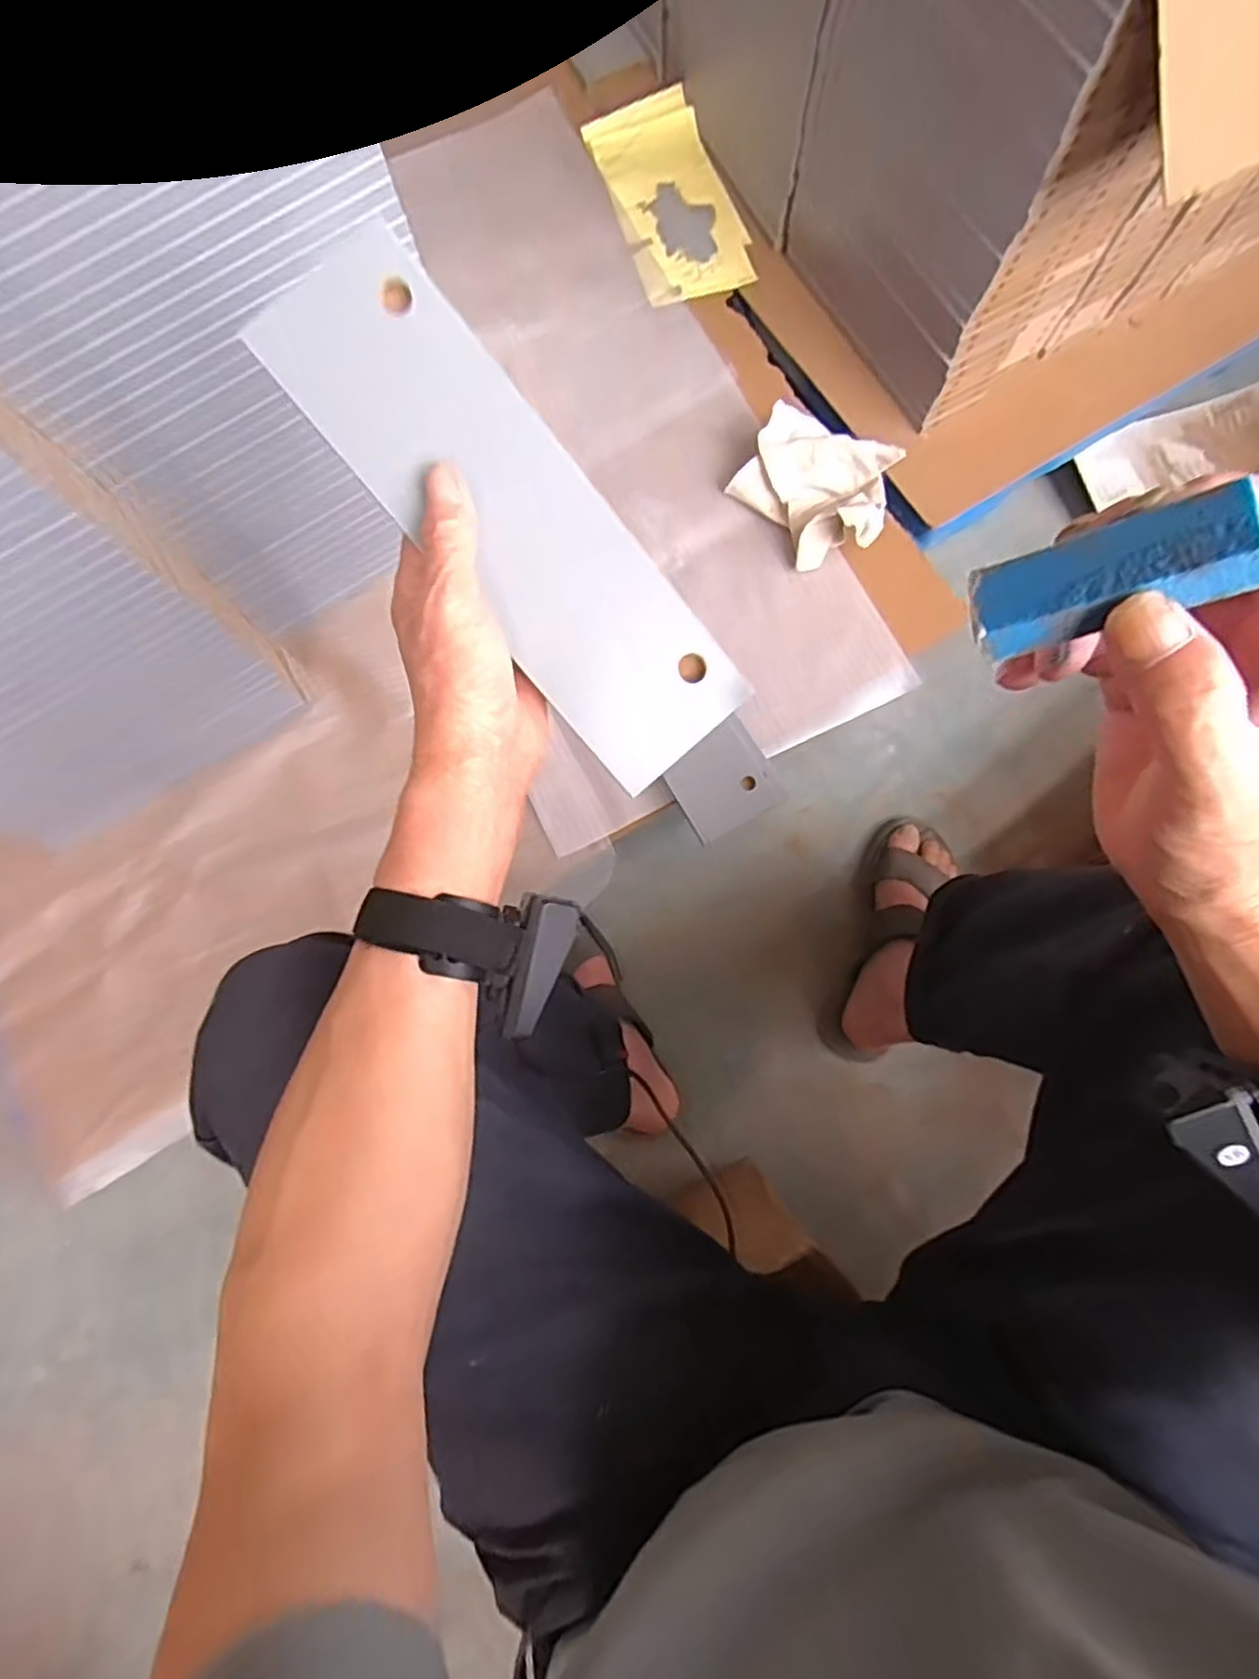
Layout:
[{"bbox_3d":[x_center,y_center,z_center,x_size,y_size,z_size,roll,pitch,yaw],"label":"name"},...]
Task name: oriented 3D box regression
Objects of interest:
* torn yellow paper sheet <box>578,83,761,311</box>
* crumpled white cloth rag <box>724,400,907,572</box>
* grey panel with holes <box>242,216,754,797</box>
[{"bbox_3d":[0.047,-0.717,0.808,0.126,0.035,0.250,-20,79,-4],"label":"torn yellow paper sheet"},{"bbox_3d":[0.186,-0.351,0.718,0.156,0.073,0.124,39,81,7],"label":"crumpled white cloth rag"},{"bbox_3d":[-0.051,-0.146,0.342,0.082,0.011,0.260,-40,103,0],"label":"grey panel with holes"}]

